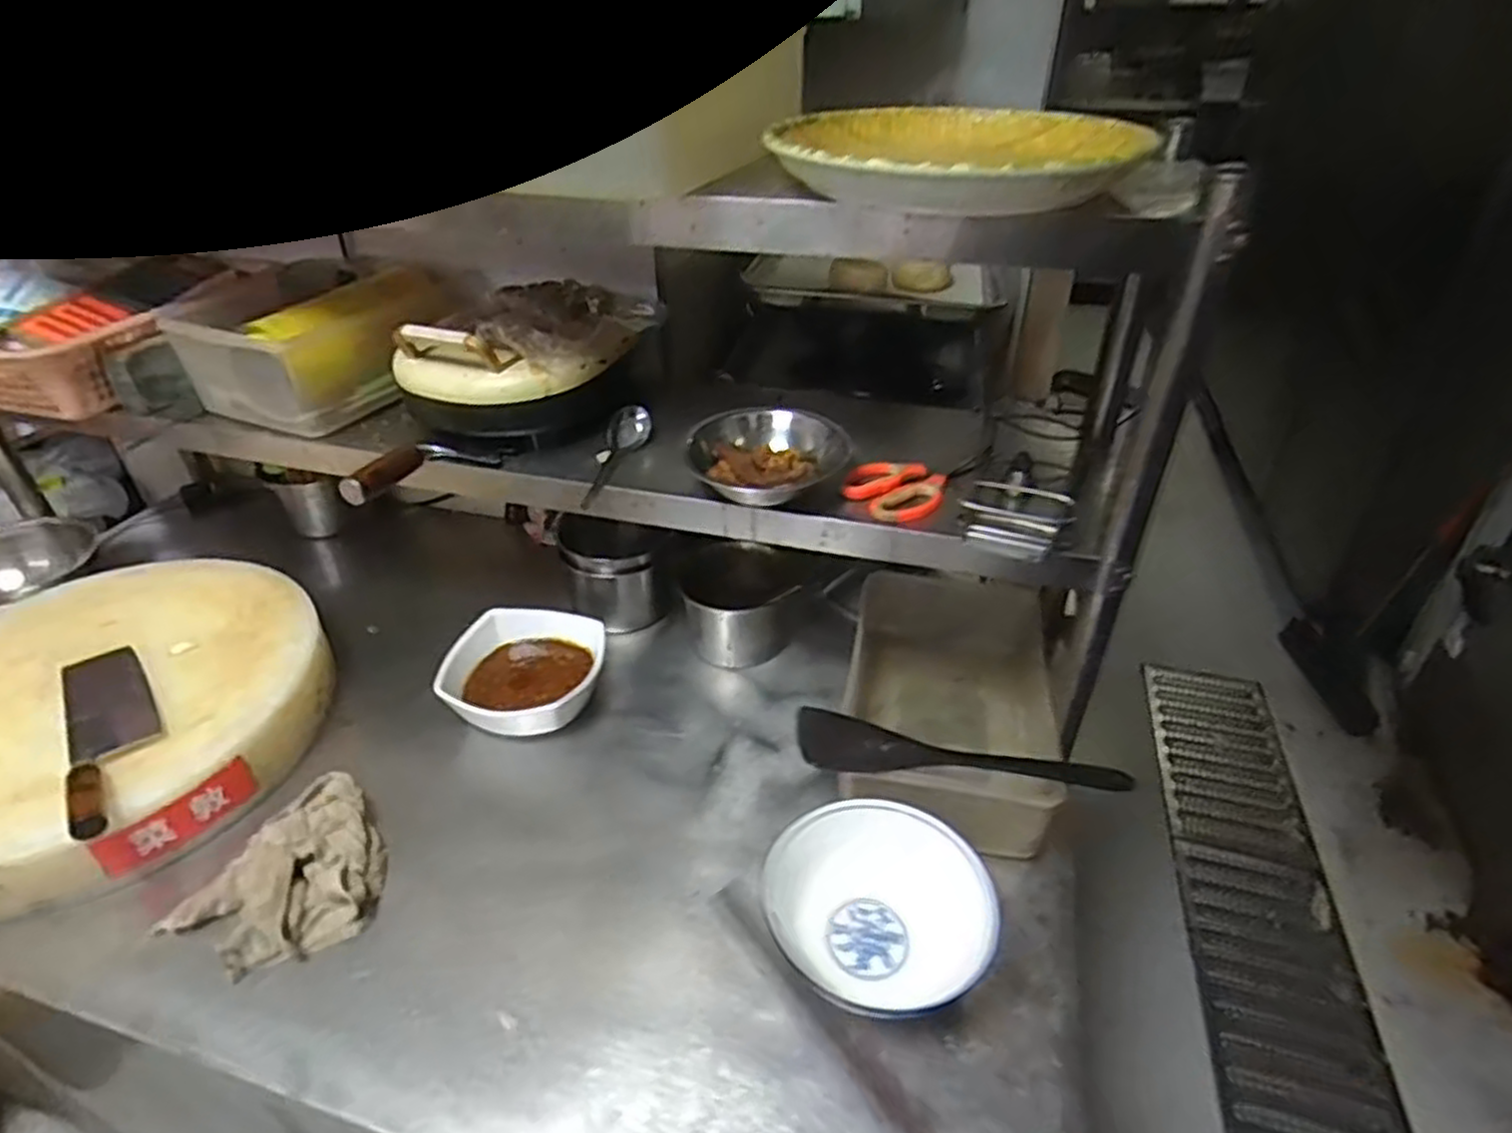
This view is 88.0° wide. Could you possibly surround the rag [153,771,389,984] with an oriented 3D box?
[{"bbox_3d":[-0.455,0.295,0.749,0.176,0.070,0.177,-24,42,-29],"label":"rag"}]

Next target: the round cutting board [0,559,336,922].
[{"bbox_3d":[-0.737,0.160,0.885,0.460,0.090,0.438,0,35,0],"label":"round cutting board"}]

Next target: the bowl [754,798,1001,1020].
[{"bbox_3d":[0.112,0.304,0.688,0.203,0.093,0.177,10,37,15],"label":"bowl"}]

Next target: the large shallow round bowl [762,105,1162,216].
[{"bbox_3d":[0.153,-0.328,0.628,0.253,0.039,0.287,16,39,22],"label":"large shallow round bowl"}]

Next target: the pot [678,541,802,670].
[{"bbox_3d":[-0.020,0.053,1.048,0.142,0.107,0.150,0,35,0],"label":"pot"}]

